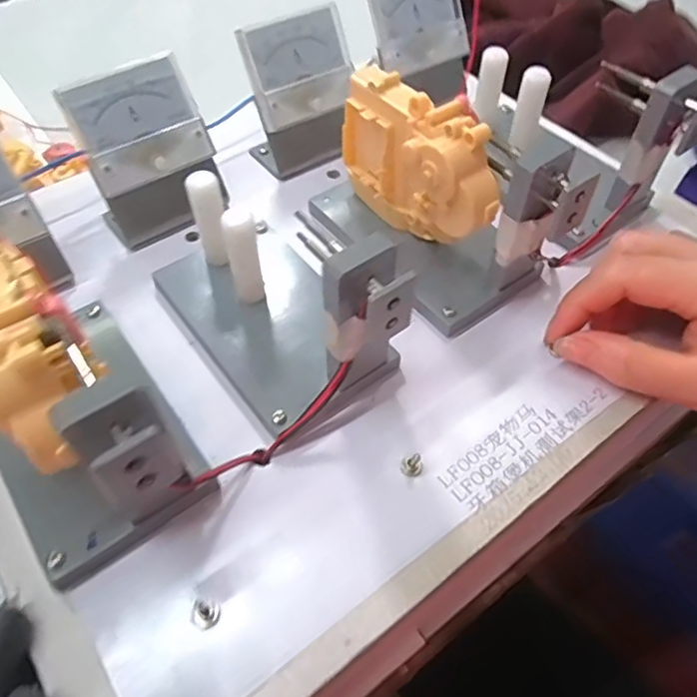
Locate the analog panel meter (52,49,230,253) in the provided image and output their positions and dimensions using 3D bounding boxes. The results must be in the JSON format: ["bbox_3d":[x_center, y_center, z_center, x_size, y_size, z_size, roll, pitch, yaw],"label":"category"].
[{"bbox_3d":[-0.107,-0.105,0.316,0.065,0.073,0.043,-29,58,-19],"label":"analog panel meter"}]

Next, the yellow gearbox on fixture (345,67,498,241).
[{"bbox_3d":[0.035,-0.089,0.292,0.031,0.069,0.094,-28,58,-19],"label":"yellow gearbox on fixture"}]

